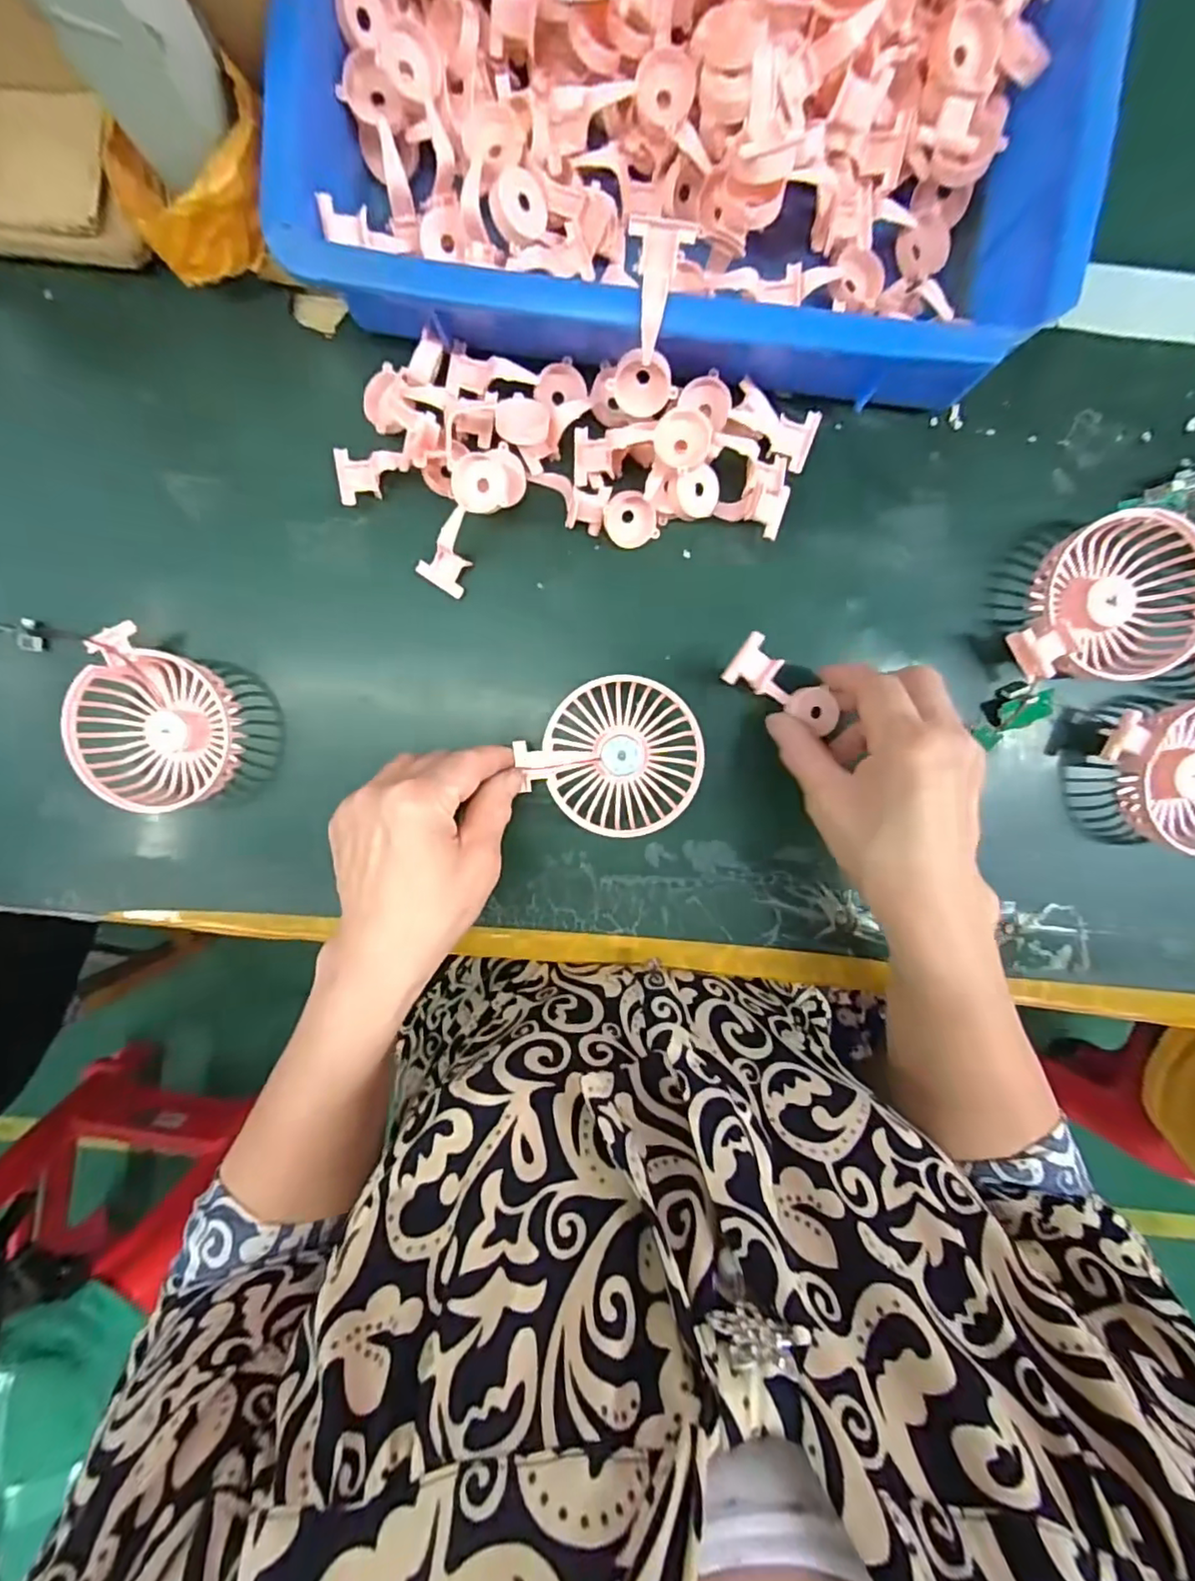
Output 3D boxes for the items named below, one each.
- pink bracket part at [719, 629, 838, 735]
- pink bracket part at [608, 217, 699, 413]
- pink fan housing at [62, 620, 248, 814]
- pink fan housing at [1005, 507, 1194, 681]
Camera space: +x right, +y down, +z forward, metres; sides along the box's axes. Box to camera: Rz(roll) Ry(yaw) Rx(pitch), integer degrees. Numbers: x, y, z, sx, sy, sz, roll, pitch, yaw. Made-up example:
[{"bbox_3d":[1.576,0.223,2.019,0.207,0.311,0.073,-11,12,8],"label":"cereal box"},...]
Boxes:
[{"bbox_3d":[0.103,-0.058,0.338,0.072,0.029,0.028,26,96,-24],"label":"pink bracket part"},{"bbox_3d":[0.024,-0.216,0.286,0.031,0.019,0.074,6,141,-2],"label":"pink bracket part"},{"bbox_3d":[-0.255,-0.035,0.352,0.083,0.029,0.085,28,94,-2],"label":"pink fan housing"},{"bbox_3d":[0.284,-0.106,0.344,0.111,0.040,0.086,-16,94,1],"label":"pink fan housing"}]

